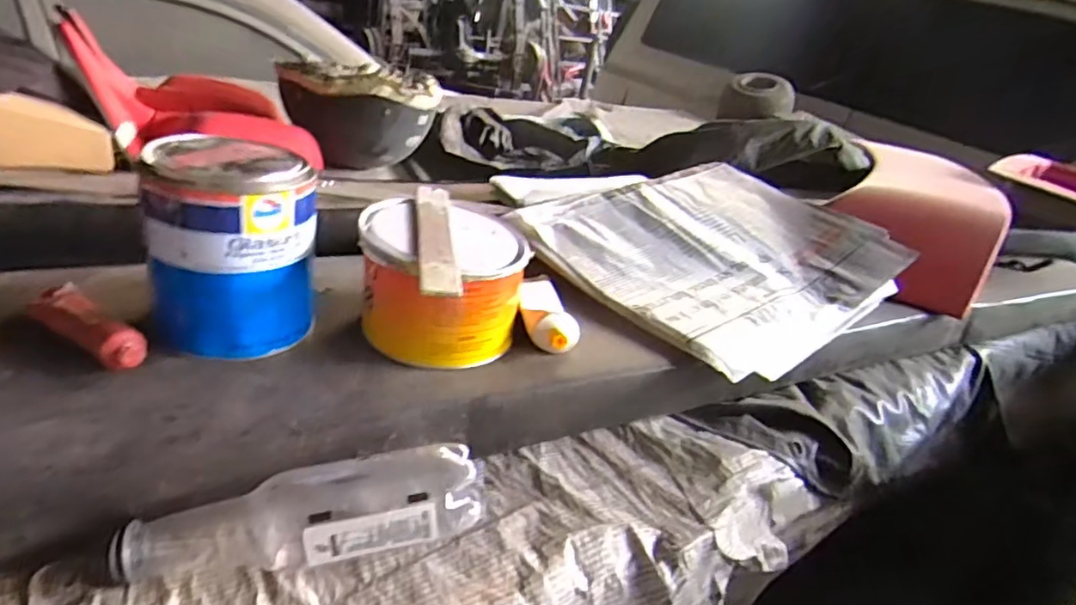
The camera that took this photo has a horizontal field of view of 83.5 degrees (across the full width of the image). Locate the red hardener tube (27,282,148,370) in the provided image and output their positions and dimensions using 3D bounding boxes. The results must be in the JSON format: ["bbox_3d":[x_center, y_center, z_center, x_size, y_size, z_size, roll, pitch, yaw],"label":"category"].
[{"bbox_3d":[-0.291,0.012,0.387,0.109,0.018,0.030,23,33,27],"label":"red hardener tube"}]

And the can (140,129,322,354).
[{"bbox_3d":[-0.202,-0.038,0.407,0.099,0.122,0.087,-5,31,-20],"label":"can"}]

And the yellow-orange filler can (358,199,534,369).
[{"bbox_3d":[-0.070,-0.016,0.455,0.117,0.086,0.107,0,30,-11],"label":"yellow-orange filler can"}]

